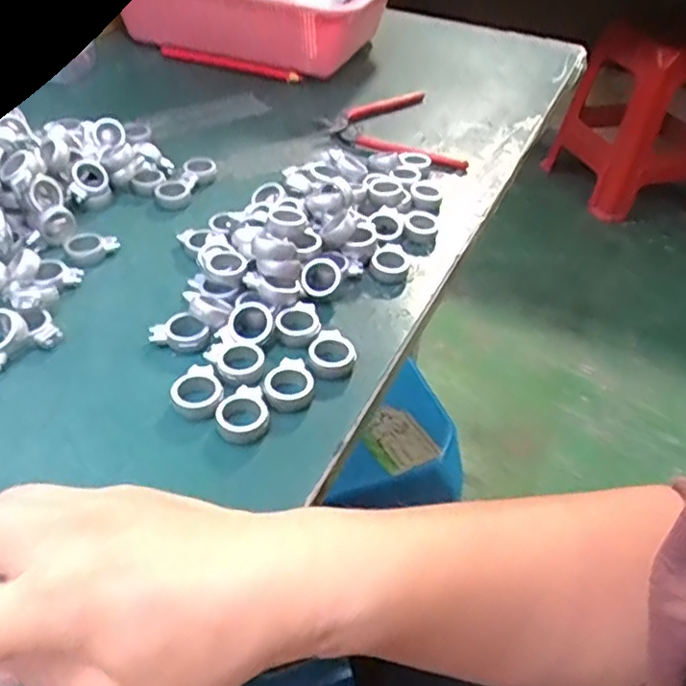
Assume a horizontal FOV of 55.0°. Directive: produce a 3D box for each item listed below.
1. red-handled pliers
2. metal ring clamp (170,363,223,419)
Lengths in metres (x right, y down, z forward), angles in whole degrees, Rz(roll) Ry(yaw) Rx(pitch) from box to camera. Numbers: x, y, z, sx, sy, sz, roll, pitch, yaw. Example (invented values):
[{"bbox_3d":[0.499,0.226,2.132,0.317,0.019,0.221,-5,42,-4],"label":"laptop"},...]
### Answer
[{"bbox_3d":[0.041,-0.192,0.589,0.100,0.013,0.137,-6,43,-11],"label":"red-handled pliers"},{"bbox_3d":[-0.075,0.024,0.343,0.026,0.009,0.034,1,42,-3],"label":"metal ring clamp"}]

